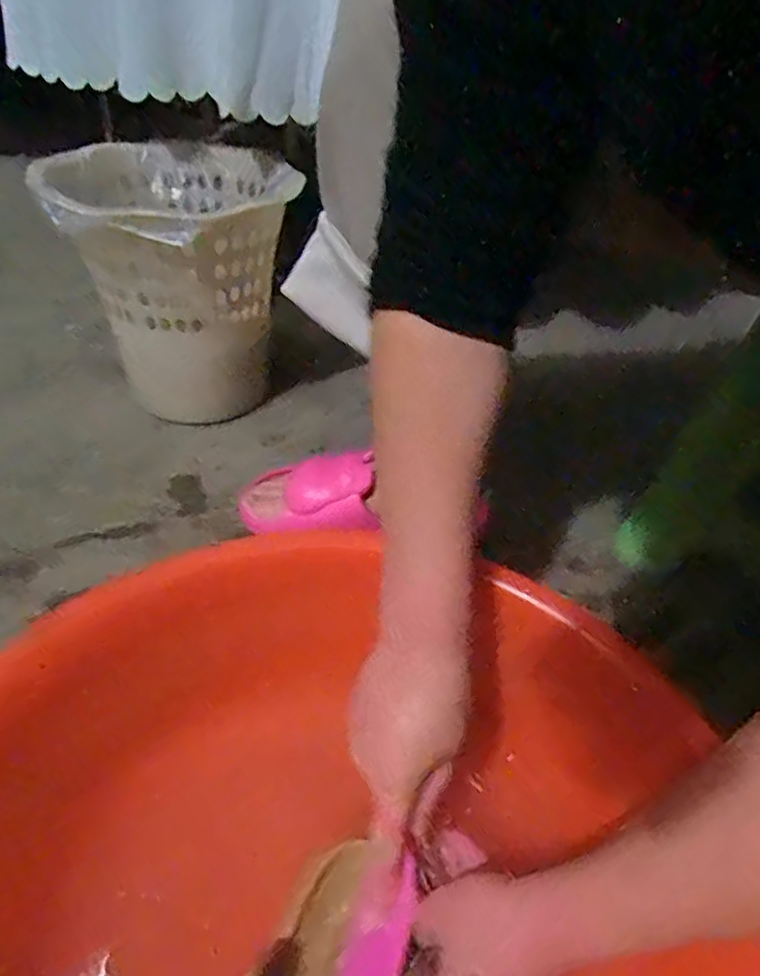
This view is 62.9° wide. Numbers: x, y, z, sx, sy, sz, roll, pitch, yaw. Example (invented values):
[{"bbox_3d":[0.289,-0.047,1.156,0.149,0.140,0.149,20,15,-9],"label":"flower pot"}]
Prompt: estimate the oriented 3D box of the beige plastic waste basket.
[{"bbox_3d":[-0.234,-0.228,0.742,0.253,0.271,0.239,-18,48,-22],"label":"beige plastic waste basket"}]

